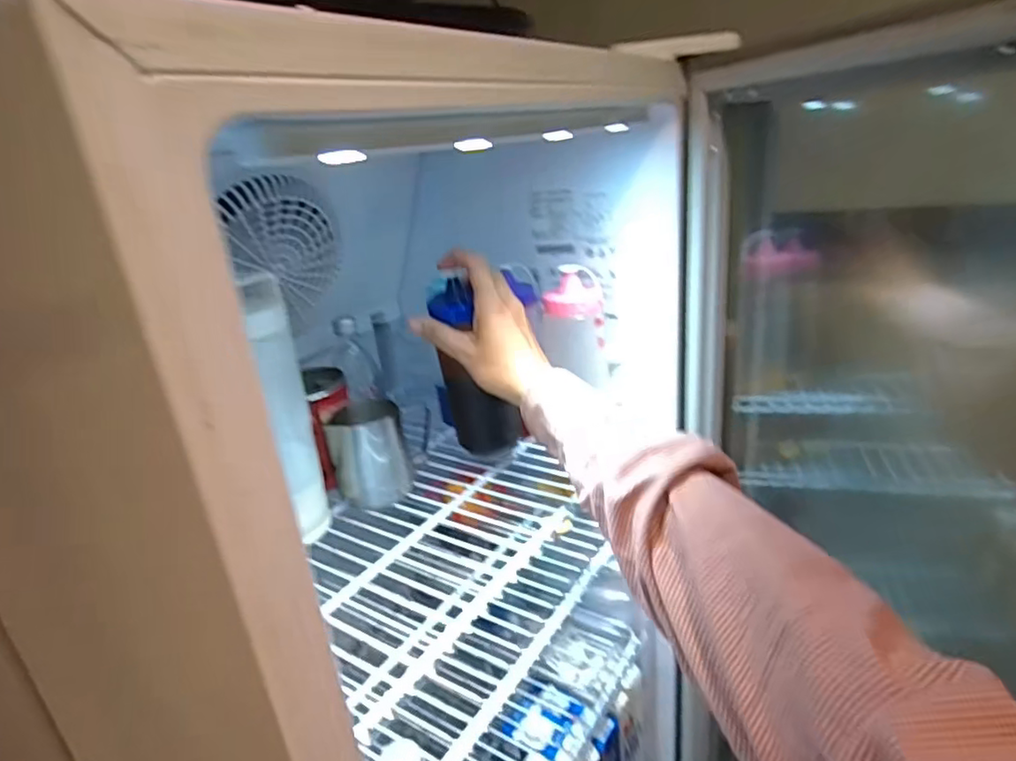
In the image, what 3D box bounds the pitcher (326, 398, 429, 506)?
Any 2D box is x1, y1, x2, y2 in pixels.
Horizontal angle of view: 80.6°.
[{"bbox_3d":[-0.130,0.067,0.623,0.103,0.094,0.072,-14,23,-17],"label":"pitcher"}]

